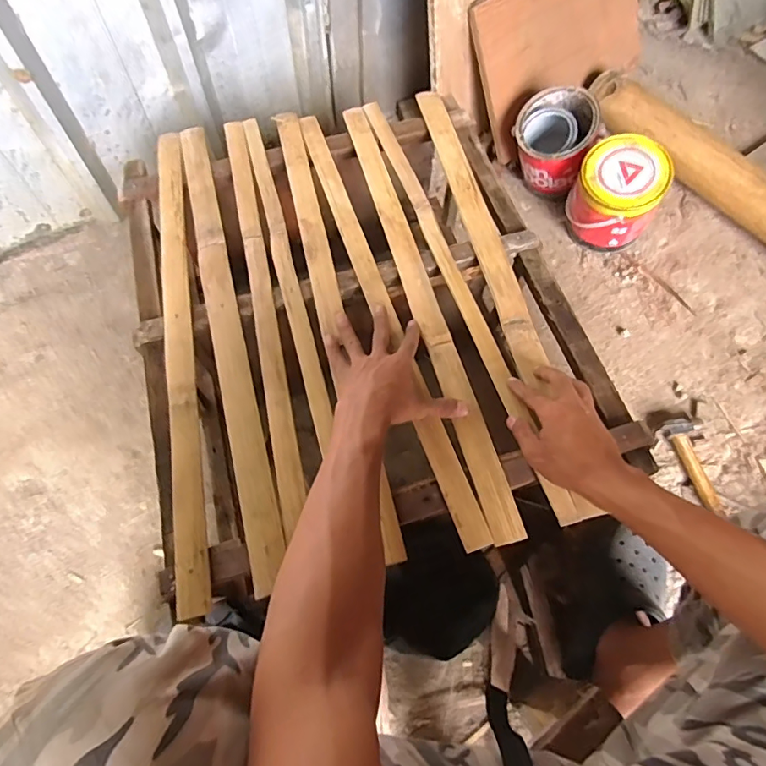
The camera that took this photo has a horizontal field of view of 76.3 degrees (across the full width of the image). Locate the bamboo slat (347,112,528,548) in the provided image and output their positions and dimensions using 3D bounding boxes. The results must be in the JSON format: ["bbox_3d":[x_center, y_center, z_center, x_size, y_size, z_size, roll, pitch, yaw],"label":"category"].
[{"bbox_3d":[0.043,-0.129,0.628,0.036,0.011,0.660,-14,66,-8],"label":"bamboo slat"}]

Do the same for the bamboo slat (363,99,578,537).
[{"bbox_3d":[0.090,-0.145,0.632,0.025,0.018,0.668,-16,66,-9],"label":"bamboo slat"}]

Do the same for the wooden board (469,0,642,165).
[{"bbox_3d":[0.374,-0.716,1.013,0.449,0.285,0.032,-39,42,-12],"label":"wooden board"}]

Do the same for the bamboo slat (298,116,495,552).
[{"bbox_3d":[-0.009,-0.121,0.624,0.031,0.011,0.666,-17,66,-9],"label":"bamboo slat"}]

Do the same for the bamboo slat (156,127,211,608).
[{"bbox_3d":[-0.251,-0.075,0.606,0.039,0.012,0.668,-12,65,-7],"label":"bamboo slat"}]

